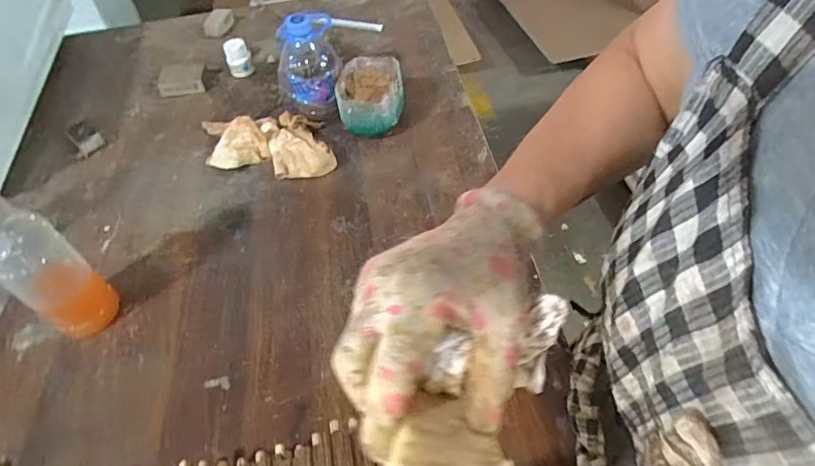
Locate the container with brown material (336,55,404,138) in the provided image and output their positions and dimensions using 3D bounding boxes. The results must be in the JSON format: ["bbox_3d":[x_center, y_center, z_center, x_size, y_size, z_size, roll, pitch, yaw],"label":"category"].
[{"bbox_3d":[-0.049,-0.182,0.684,0.085,0.069,0.099,-5,50,1],"label":"container with brown material"}]

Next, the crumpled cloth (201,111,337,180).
[{"bbox_3d":[-0.195,-0.122,0.672,0.213,0.041,0.107,4,51,9],"label":"crumpled cloth"}]

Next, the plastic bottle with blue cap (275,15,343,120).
[{"bbox_3d":[-0.134,-0.221,0.679,0.086,0.139,0.070,-13,51,-5],"label":"plastic bottle with blue cap"}]

